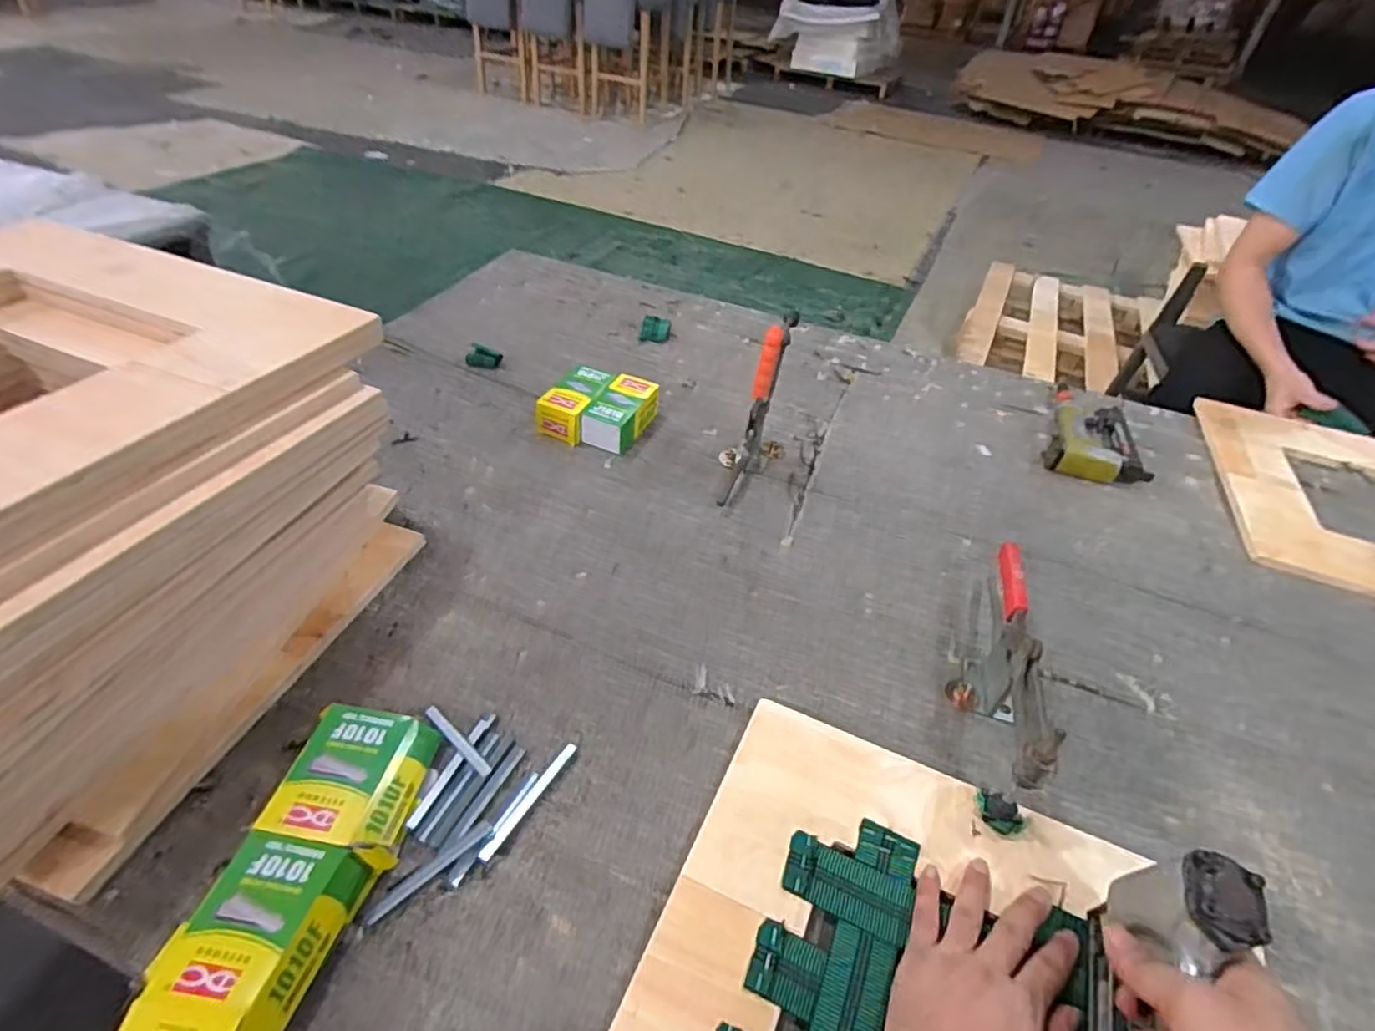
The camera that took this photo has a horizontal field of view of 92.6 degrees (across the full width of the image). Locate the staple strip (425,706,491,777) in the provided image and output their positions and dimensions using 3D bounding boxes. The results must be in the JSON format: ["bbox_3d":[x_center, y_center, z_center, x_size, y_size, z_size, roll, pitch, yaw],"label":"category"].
[{"bbox_3d":[-0.203,0.198,0.581,0.091,0.004,0.011,33,48,26],"label":"staple strip"}]

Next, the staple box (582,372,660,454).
[{"bbox_3d":[-0.093,-0.146,0.943,0.073,0.053,0.136,17,43,12],"label":"staple box"}]

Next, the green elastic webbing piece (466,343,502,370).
[{"bbox_3d":[-0.327,-0.256,1.054,0.051,0.022,0.043,10,42,3],"label":"green elastic webbing piece"}]

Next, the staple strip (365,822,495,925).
[{"bbox_3d":[-0.195,0.271,0.503,0.101,0.004,0.012,-28,52,-32],"label":"staple strip"}]

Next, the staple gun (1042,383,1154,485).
[{"bbox_3d":[0.643,-0.127,1.021,0.145,0.044,0.236,23,45,18],"label":"staple gun"}]

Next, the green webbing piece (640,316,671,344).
[{"bbox_3d":[-0.057,-0.336,1.188,0.051,0.011,0.084,6,42,0],"label":"green webbing piece"}]

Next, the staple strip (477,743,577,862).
[{"bbox_3d":[-0.132,0.238,0.552,0.011,0.005,0.113,26,45,20],"label":"staple strip"}]

